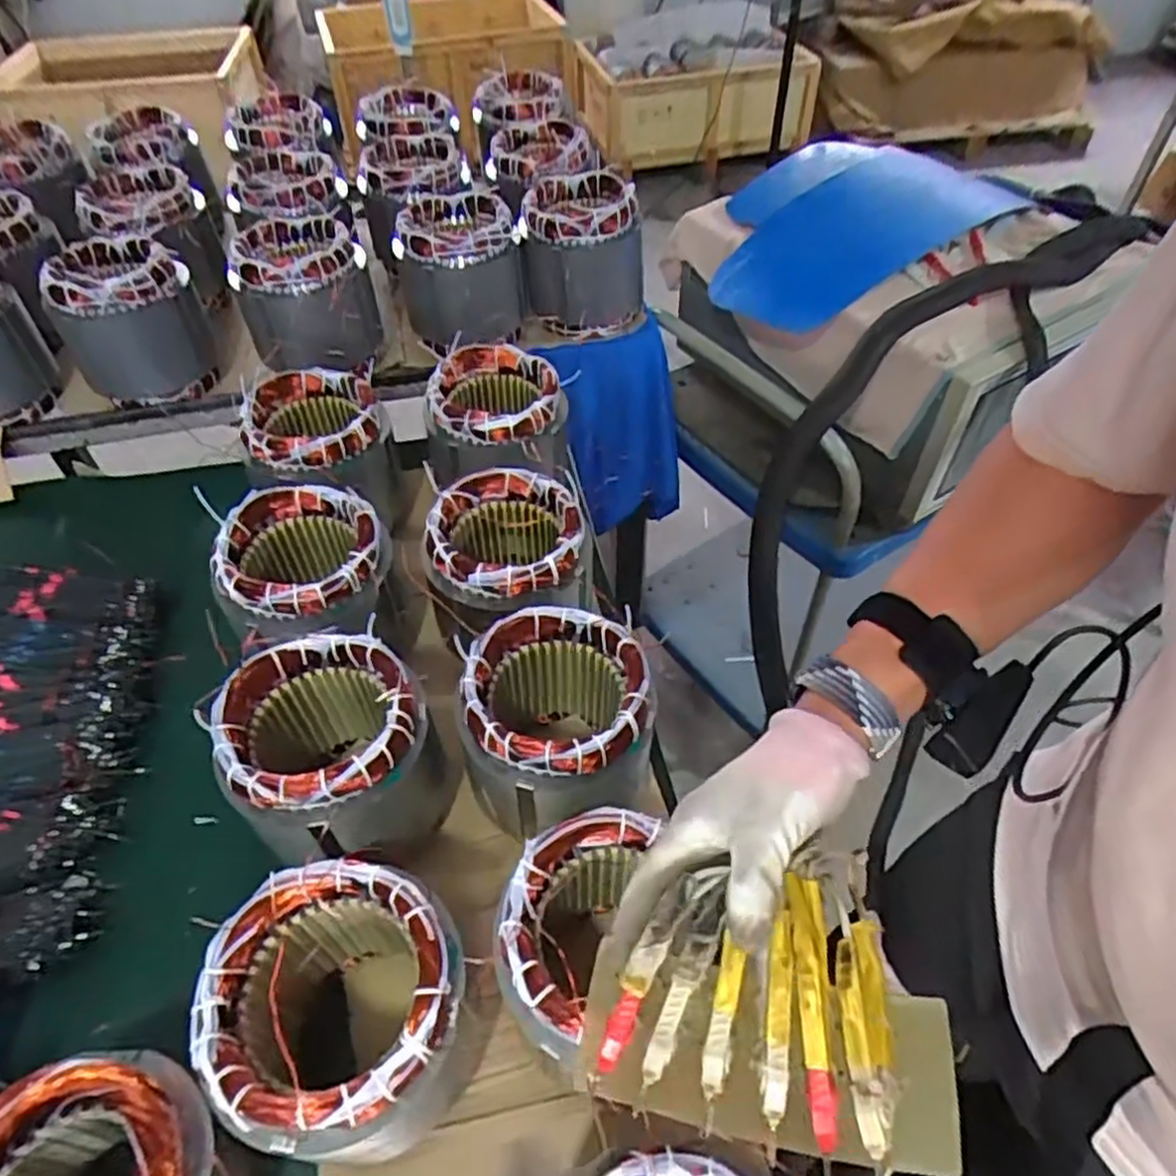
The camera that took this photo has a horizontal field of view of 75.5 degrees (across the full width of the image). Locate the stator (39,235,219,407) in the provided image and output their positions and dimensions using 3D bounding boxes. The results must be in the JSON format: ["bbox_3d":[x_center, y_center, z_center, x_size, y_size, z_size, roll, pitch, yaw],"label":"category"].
[{"bbox_3d":[-0.547,-0.326,0.915,0.152,0.145,0.148,-29,55,-21],"label":"stator"}]

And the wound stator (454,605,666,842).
[{"bbox_3d":[-0.027,0.117,0.614,0.137,0.171,0.133,-1,50,1],"label":"wound stator"}]

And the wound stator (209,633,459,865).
[{"bbox_3d":[-0.195,0.138,0.605,0.140,0.162,0.131,-1,50,1],"label":"wound stator"}]

